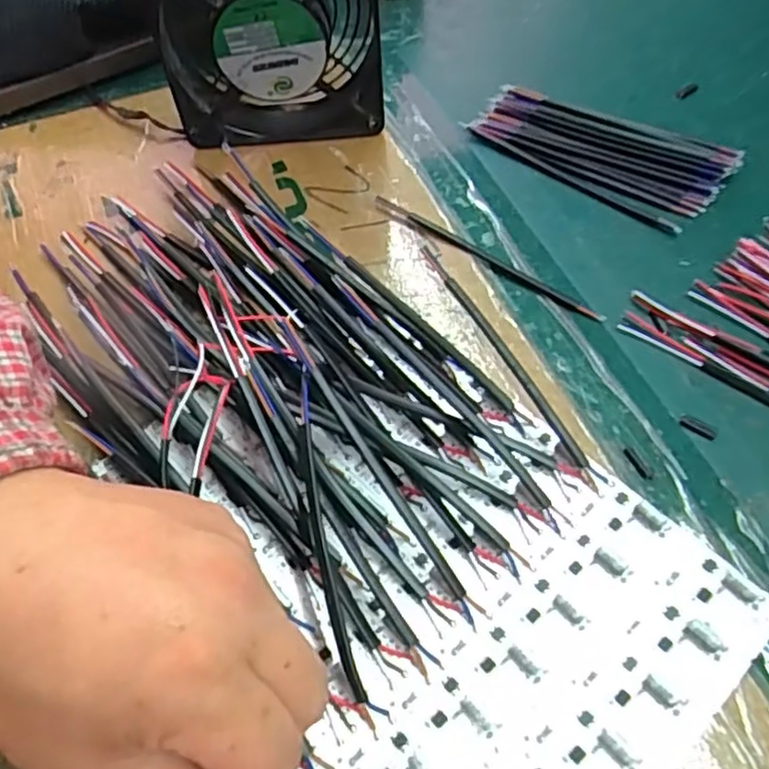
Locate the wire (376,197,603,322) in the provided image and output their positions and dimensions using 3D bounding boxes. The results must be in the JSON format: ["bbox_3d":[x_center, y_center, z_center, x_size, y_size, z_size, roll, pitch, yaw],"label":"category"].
[{"bbox_3d":[0.052,-0.068,0.362,0.136,0.005,0.010,32,64,21],"label":"wire"}]

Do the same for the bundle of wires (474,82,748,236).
[{"bbox_3d":[0.124,-0.140,0.404,0.143,0.016,0.063,34,64,22],"label":"bundle of wires"}]

